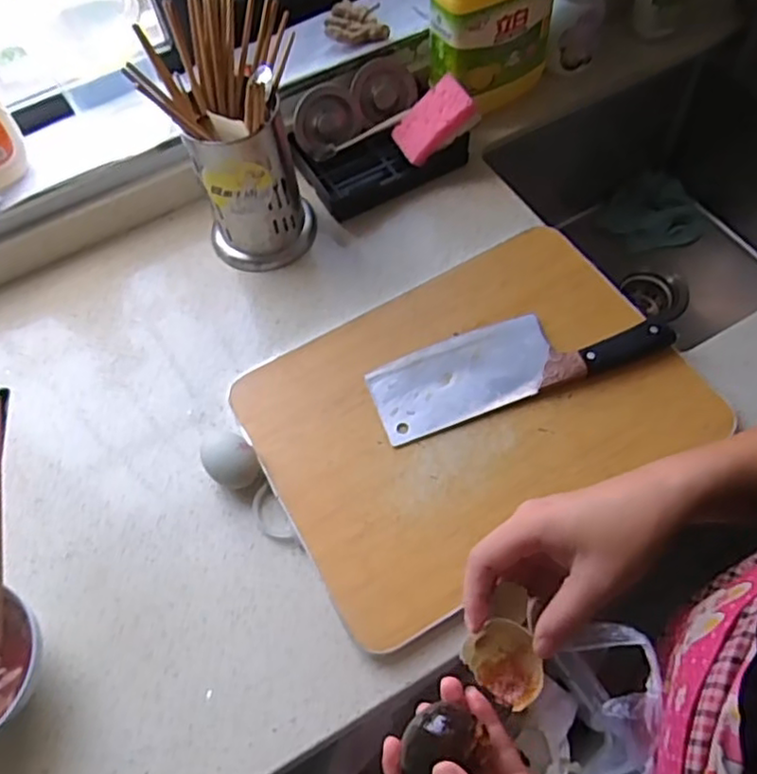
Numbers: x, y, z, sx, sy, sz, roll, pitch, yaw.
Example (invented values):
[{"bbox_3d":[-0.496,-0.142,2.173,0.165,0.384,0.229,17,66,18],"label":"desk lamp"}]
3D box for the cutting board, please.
[{"bbox_3d":[0.084,0.014,0.636,0.389,0.031,0.295,-30,64,-12],"label":"cutting board"}]

